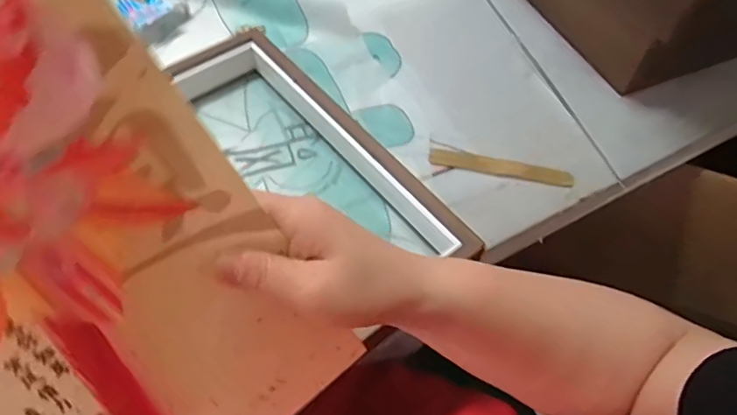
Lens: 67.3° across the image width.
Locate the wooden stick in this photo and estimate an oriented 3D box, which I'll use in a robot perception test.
[{"bbox_3d":[0.135,-0.041,0.561,0.142,0.009,0.021,11,56,4],"label":"wooden stick"}]

